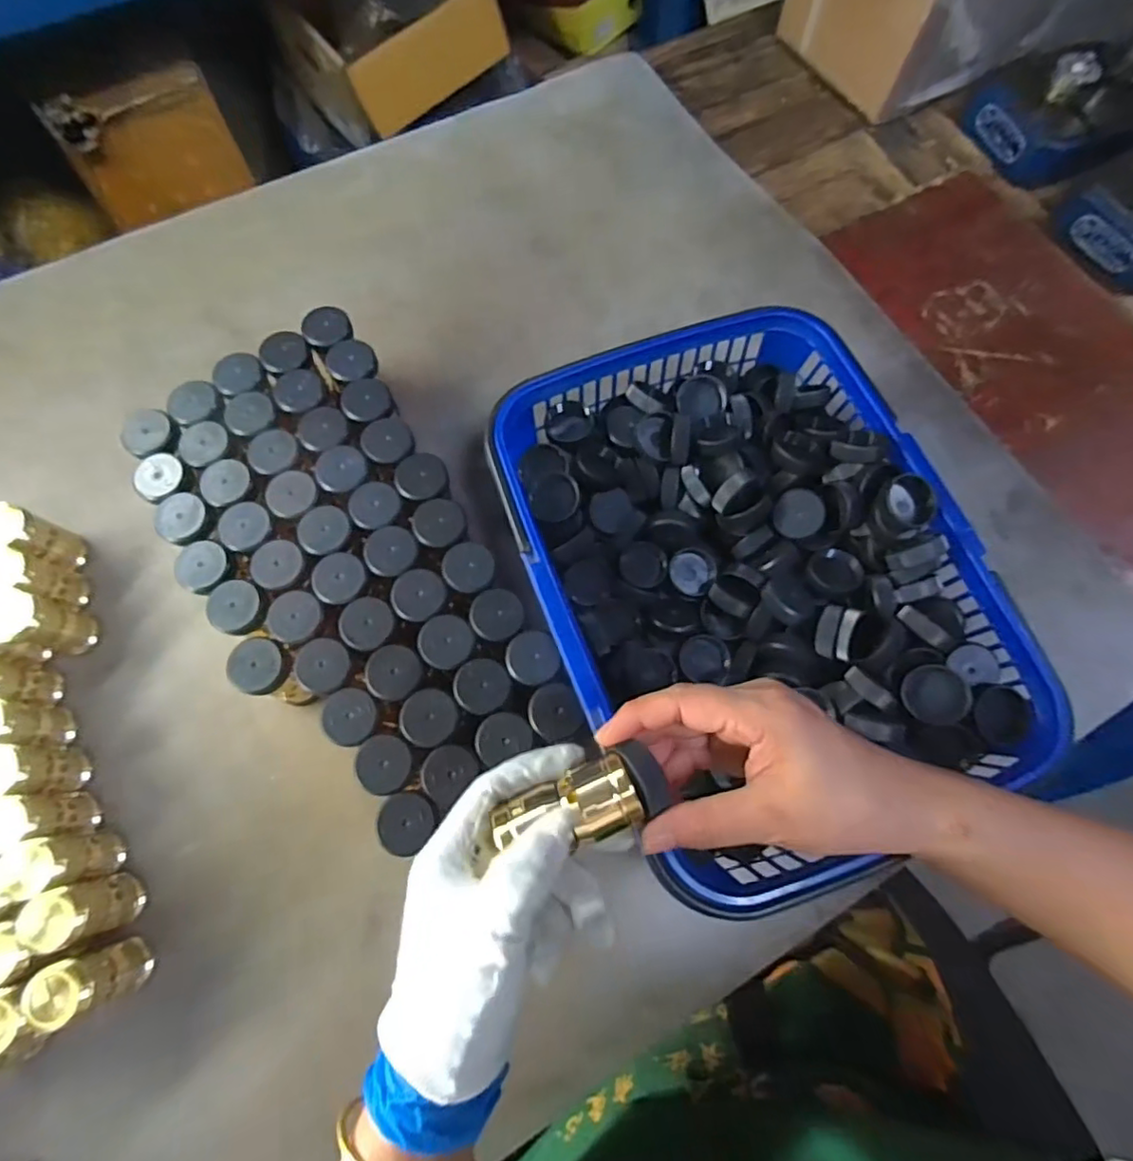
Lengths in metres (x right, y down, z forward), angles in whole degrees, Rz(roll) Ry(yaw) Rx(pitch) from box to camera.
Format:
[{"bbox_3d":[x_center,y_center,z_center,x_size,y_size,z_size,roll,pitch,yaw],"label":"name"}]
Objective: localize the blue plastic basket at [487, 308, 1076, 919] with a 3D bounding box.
[{"bbox_3d":[0.116,-0.003,0.412,0.266,0.090,0.350,-21,74,-8],"label":"blue plastic basket"}]

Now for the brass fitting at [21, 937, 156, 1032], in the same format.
[{"bbox_3d":[-0.277,0.232,0.347,0.030,0.067,0.028,-10,73,-5],"label":"brass fitting"}]

